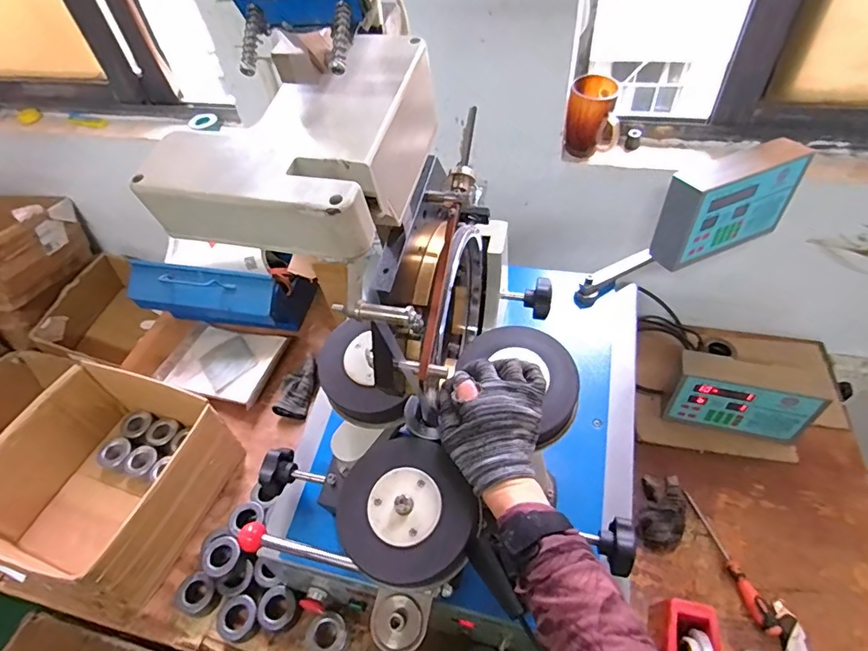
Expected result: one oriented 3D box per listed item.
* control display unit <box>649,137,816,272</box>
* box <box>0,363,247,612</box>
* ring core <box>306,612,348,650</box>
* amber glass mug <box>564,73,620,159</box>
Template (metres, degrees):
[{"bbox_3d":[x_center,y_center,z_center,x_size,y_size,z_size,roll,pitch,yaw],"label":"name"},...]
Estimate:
[{"bbox_3d":[0.471,-0.193,0.771,0.222,0.139,0.063,-23,51,-13],"label":"control display unit"},{"bbox_3d":[-0.581,0.282,0.861,0.336,0.182,0.314,14,53,17],"label":"box"},{"bbox_3d":[-0.165,0.476,0.739,0.063,0.034,0.058,-3,49,4],"label":"ring core"},{"bbox_3d":[0.286,-0.369,0.862,0.091,0.120,0.076,10,51,14],"label":"amber glass mug"}]

